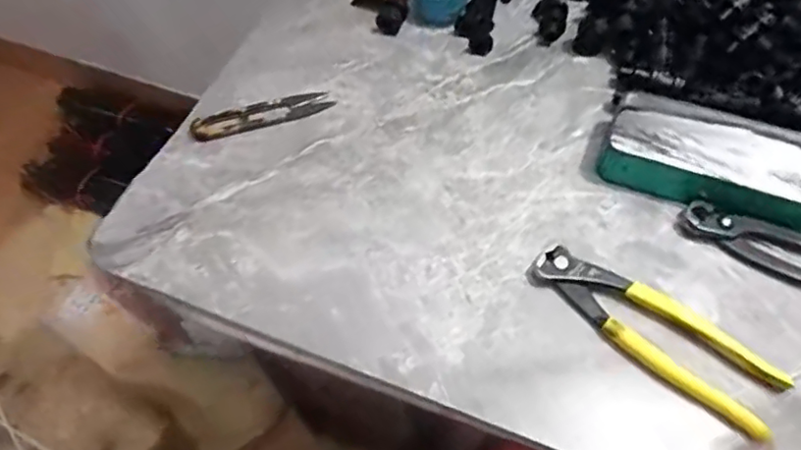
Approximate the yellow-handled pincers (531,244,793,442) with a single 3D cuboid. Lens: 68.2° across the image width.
[{"bbox_3d":[0.161,0.066,0.382,0.163,0.016,0.044,34,67,23],"label":"yellow-handled pincers"}]

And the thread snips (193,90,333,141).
[{"bbox_3d":[-0.119,-0.095,0.503,0.117,0.004,0.029,-15,58,-5],"label":"thread snips"}]

